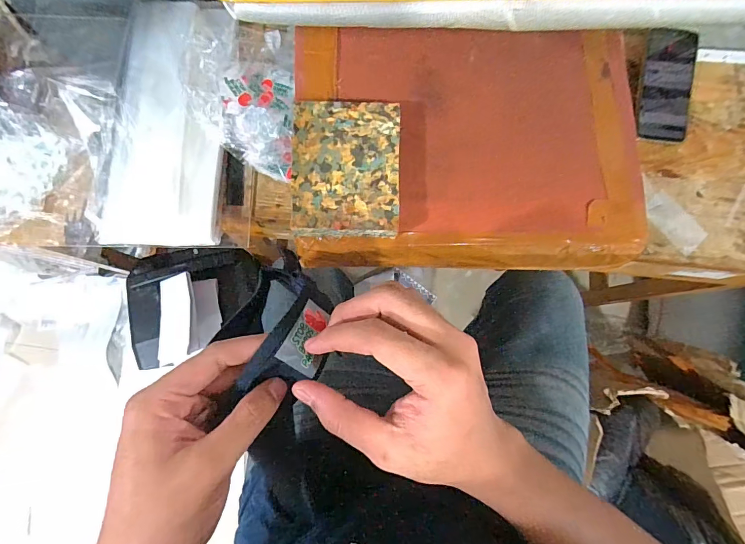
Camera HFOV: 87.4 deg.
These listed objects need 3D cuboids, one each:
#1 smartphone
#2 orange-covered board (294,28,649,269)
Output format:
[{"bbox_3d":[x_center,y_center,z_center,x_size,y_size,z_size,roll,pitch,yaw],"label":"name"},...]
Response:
[{"bbox_3d":[0.446,-0.278,0.586,0.077,0.015,0.153,1,102,4],"label":"smartphone"},{"bbox_3d":[0.110,-0.143,0.440,0.374,0.036,0.270,0,81,-2],"label":"orange-covered board"}]

